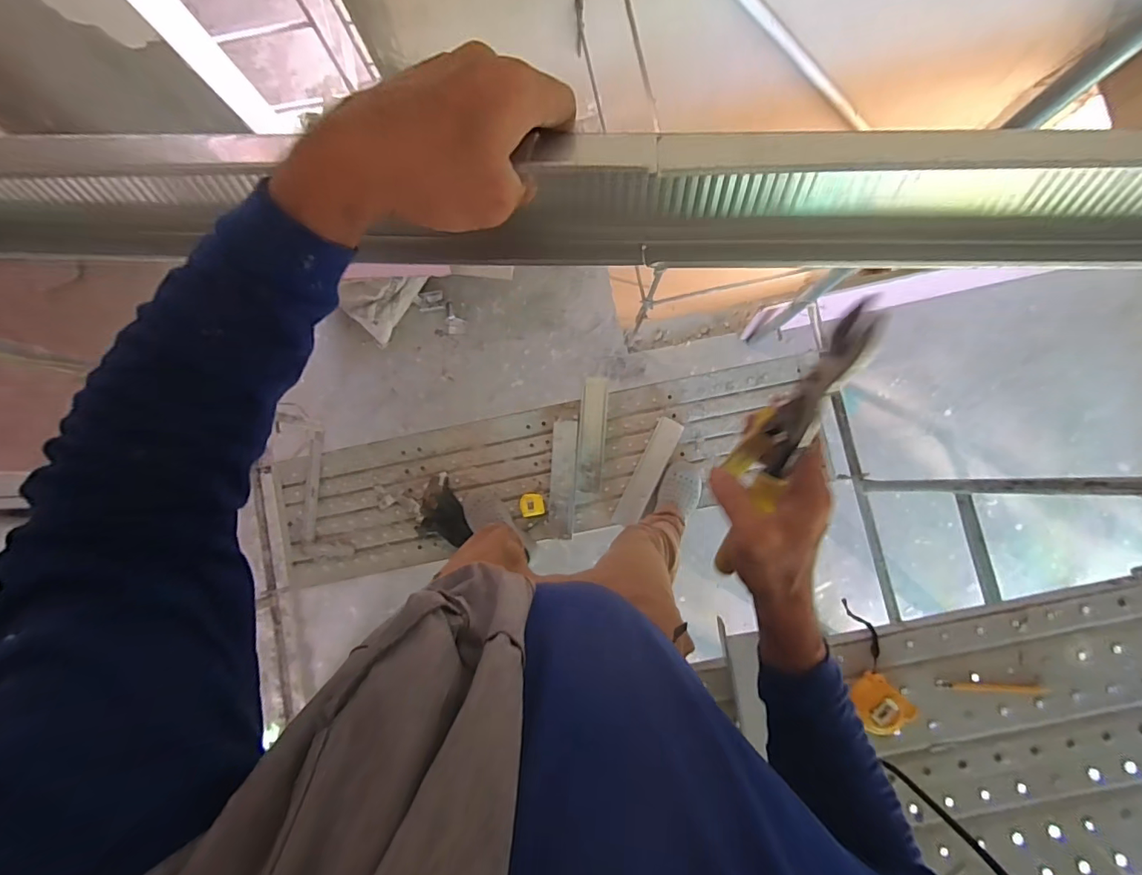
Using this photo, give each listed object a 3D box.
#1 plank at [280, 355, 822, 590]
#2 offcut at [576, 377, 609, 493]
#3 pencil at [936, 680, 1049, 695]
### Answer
[{"bbox_3d":[-0.078,0.074,1.565,1.720,0.079,0.443,-14,84,1],"label":"plank"},{"bbox_3d":[0.066,-0.010,1.567,0.089,0.021,0.359,4,91,23],"label":"offcut"},{"bbox_3d":[0.588,0.351,0.691,0.148,0.004,0.011,3,85,2],"label":"pencil"}]

